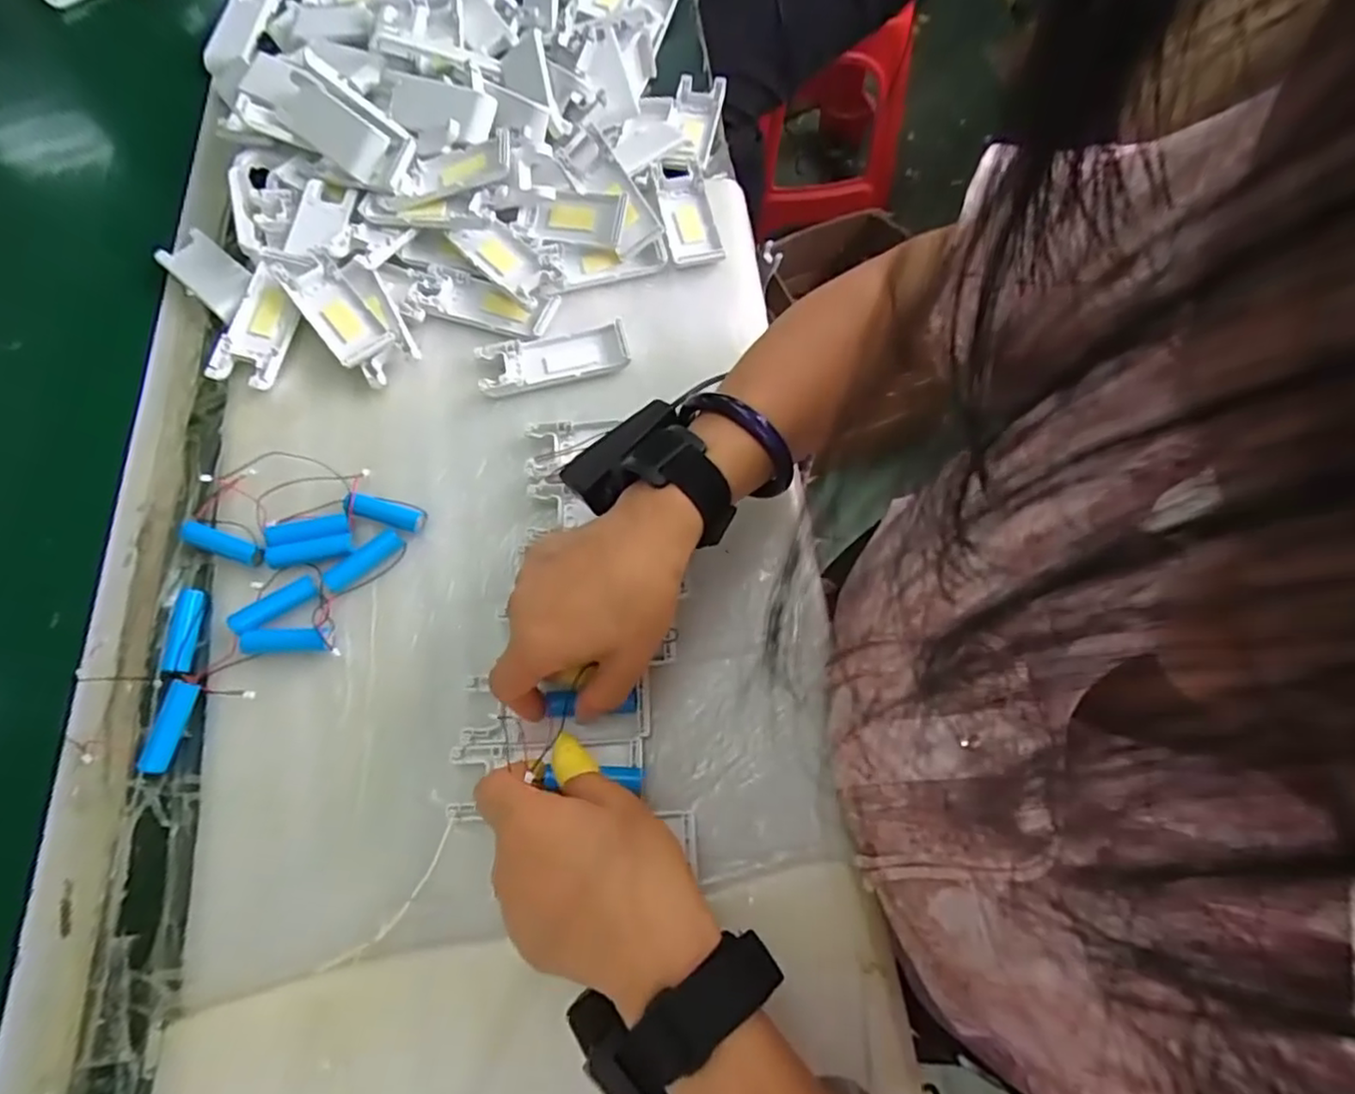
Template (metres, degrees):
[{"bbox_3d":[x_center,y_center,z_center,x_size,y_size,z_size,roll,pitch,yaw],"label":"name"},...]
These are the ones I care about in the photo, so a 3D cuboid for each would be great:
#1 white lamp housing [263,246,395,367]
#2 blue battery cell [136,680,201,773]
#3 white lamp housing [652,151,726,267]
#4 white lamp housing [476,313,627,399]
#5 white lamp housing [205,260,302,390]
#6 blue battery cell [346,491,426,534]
[{"bbox_3d":[-0.243,-0.170,0.466,0.038,0.021,0.115,-39,72,-13],"label":"white lamp housing"},{"bbox_3d":[-0.288,0.102,0.375,0.012,0.011,0.050,11,69,5],"label":"blue battery cell"},{"bbox_3d":[0.007,-0.259,0.512,0.038,0.013,0.111,-11,68,-3],"label":"white lamp housing"},{"bbox_3d":[-0.085,-0.131,0.457,0.101,0.008,0.041,-13,68,-4],"label":"white lamp housing"},{"bbox_3d":[-0.290,-0.154,0.463,0.045,0.017,0.088,13,69,7],"label":"white lamp housing"},{"bbox_3d":[-0.187,-0.022,0.423,0.052,0.010,0.016,15,69,7],"label":"blue battery cell"}]

